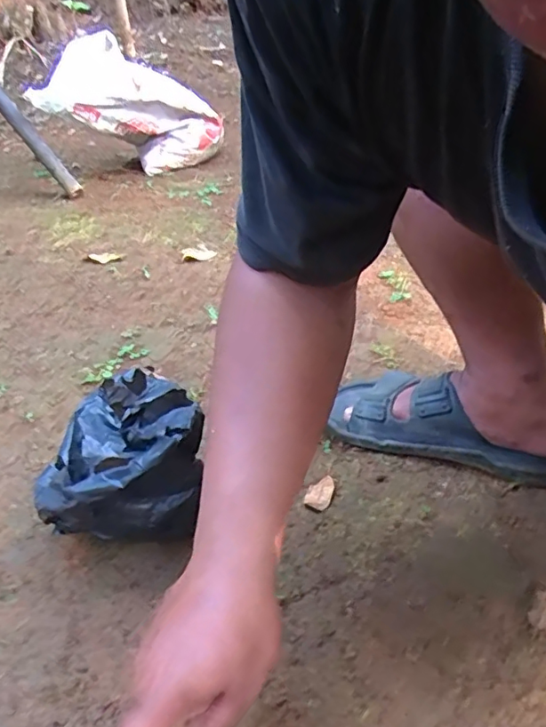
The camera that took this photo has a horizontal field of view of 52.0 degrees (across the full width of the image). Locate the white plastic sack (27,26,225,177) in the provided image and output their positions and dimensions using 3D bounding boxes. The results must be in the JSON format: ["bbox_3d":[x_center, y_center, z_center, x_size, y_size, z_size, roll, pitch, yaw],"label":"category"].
[{"bbox_3d":[-0.461,-0.788,1.713,0.594,0.370,0.221,-30,40,-33],"label":"white plastic sack"}]

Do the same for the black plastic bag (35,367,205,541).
[{"bbox_3d":[-0.156,0.101,0.555,0.147,0.167,0.188,-20,36,-22],"label":"black plastic bag"}]

